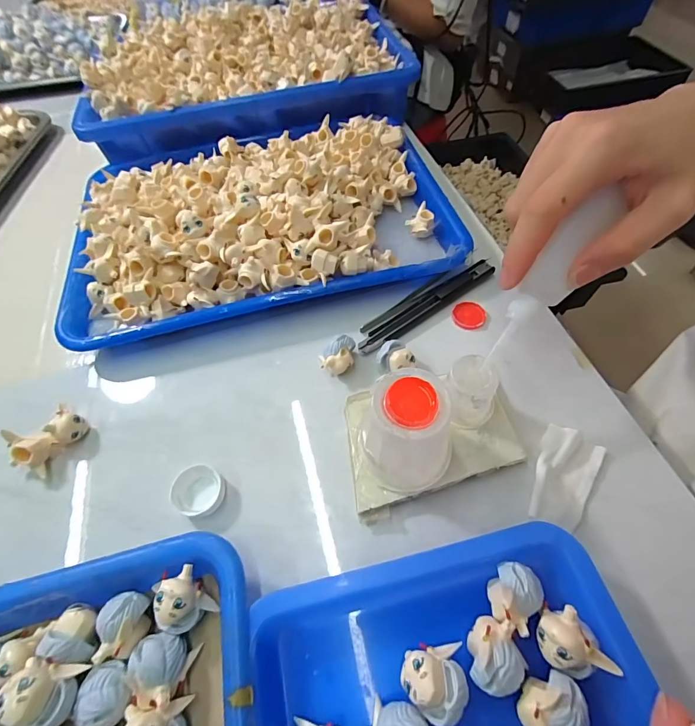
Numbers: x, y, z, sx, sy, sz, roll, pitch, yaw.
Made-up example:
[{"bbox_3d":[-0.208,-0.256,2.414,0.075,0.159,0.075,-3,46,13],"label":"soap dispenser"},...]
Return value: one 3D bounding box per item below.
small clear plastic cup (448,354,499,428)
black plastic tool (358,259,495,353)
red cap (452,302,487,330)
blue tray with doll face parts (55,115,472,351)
[{"bbox_3d":[0.077,0.019,0.234,0.031,0.033,0.031,-2,59,3],"label":"small clear plastic cup"},{"bbox_3d":[0.063,-0.049,0.301,0.132,0.004,0.029,-32,62,-15],"label":"black plastic tool"},{"bbox_3d":[0.096,-0.038,0.297,0.026,0.004,0.025,-1,59,4],"label":"red cap"},{"bbox_3d":[-0.081,-0.147,0.342,0.324,0.051,0.239,-13,59,-3],"label":"blue tray with doll face parts"}]

